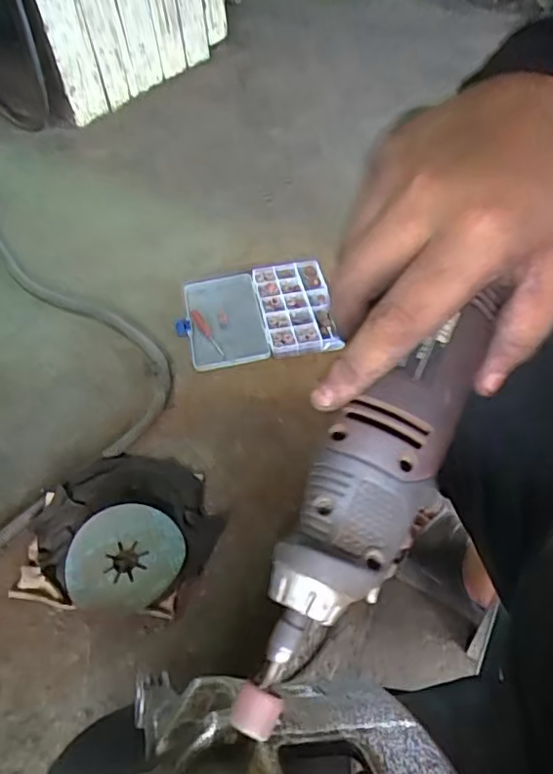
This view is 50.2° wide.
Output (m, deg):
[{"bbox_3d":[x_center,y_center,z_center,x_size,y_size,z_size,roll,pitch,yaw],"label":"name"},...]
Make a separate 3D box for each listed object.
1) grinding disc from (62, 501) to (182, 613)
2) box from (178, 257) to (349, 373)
[{"bbox_3d":[-0.141,0.160,0.555,0.104,0.012,0.098,0,58,1],"label":"grinding disc"},{"bbox_3d":[-0.027,-0.101,0.797,0.197,0.028,0.168,-8,47,-5],"label":"box"}]

